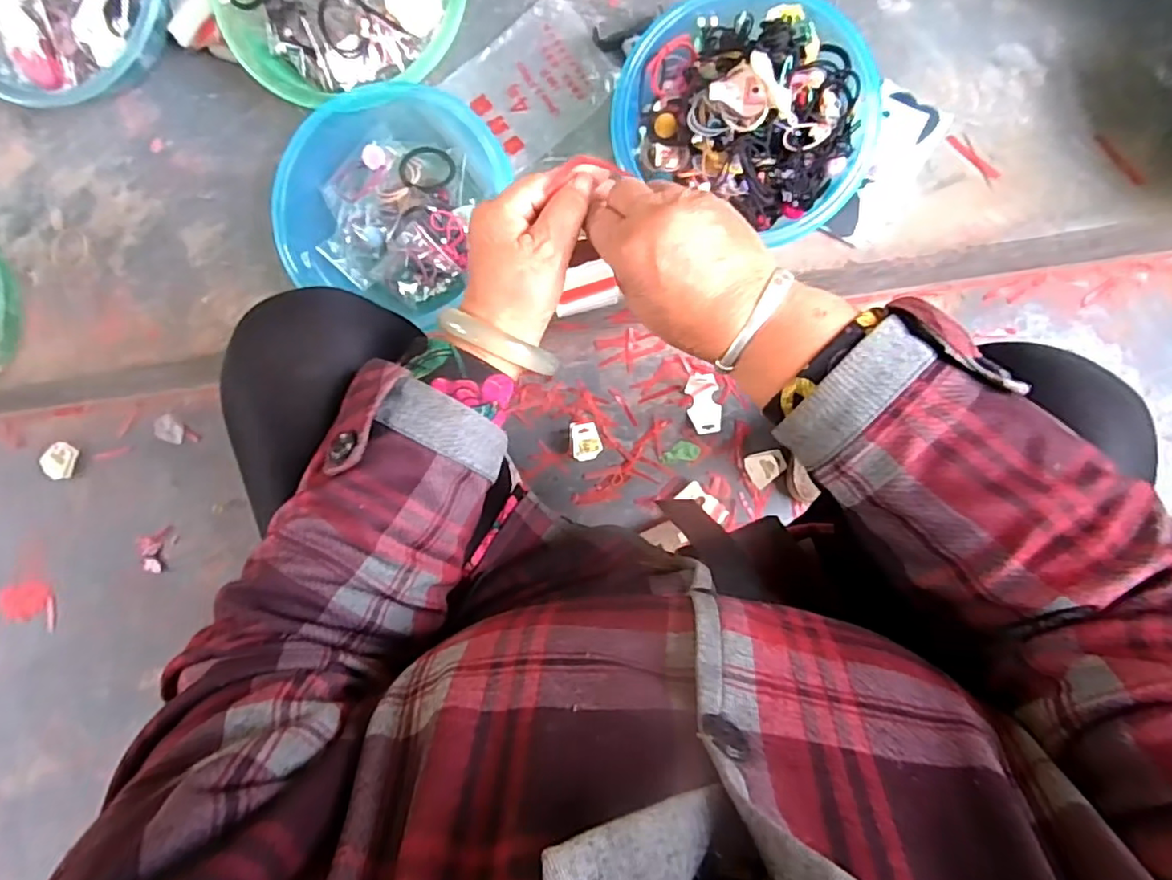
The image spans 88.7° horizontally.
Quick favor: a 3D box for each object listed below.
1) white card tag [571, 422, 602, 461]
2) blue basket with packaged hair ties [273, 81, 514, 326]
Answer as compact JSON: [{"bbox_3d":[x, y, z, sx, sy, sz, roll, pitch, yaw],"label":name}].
[{"bbox_3d":[0.001,0.002,0.787,0.038,0.007,0.050,-6,100,-18],"label":"white card tag"},{"bbox_3d":[-0.187,-0.228,0.584,0.180,0.072,0.202,29,93,3],"label":"blue basket with packaged hair ties"}]

